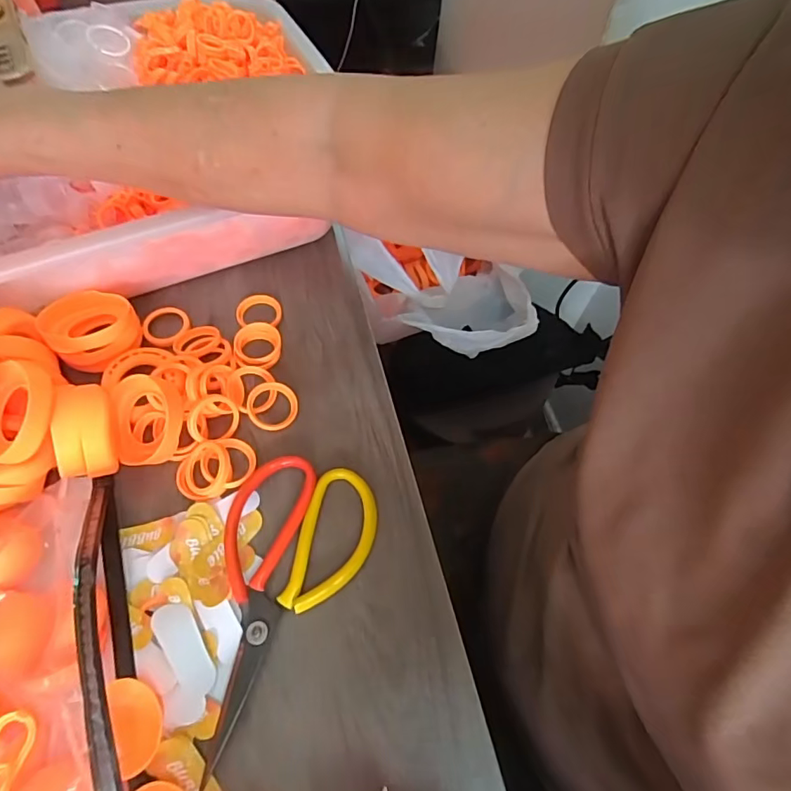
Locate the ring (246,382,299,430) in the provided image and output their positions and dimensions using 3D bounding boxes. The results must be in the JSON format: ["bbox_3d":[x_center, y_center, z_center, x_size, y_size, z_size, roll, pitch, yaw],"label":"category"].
[{"bbox_3d":[-0.088,0.008,0.357,0.035,0.004,0.035,4,74,-13],"label":"ring"}]

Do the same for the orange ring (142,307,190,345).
[{"bbox_3d":[-0.180,-0.055,0.389,0.035,0.006,0.035,2,61,-3],"label":"orange ring"}]

